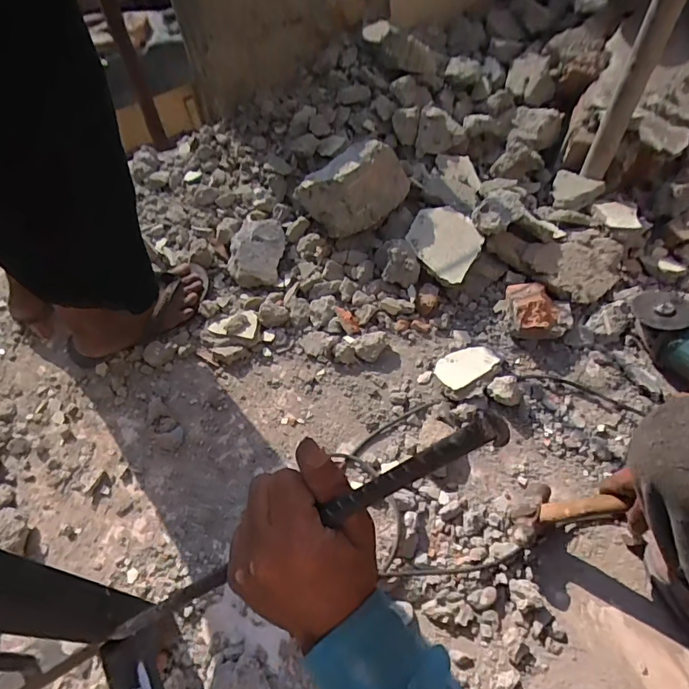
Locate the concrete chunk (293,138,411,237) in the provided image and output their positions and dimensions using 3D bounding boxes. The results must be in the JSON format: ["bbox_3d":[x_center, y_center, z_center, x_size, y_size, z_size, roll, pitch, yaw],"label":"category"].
[{"bbox_3d":[0.022,-0.294,0.885,0.194,0.099,0.107,-27,59,-15],"label":"concrete chunk"}]

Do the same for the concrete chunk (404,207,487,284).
[{"bbox_3d":[0.181,-0.186,0.894,0.131,0.040,0.144,-1,56,2],"label":"concrete chunk"}]

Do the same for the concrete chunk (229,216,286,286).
[{"bbox_3d":[-0.164,-0.180,0.913,0.098,0.051,0.128,1,56,4],"label":"concrete chunk"}]

